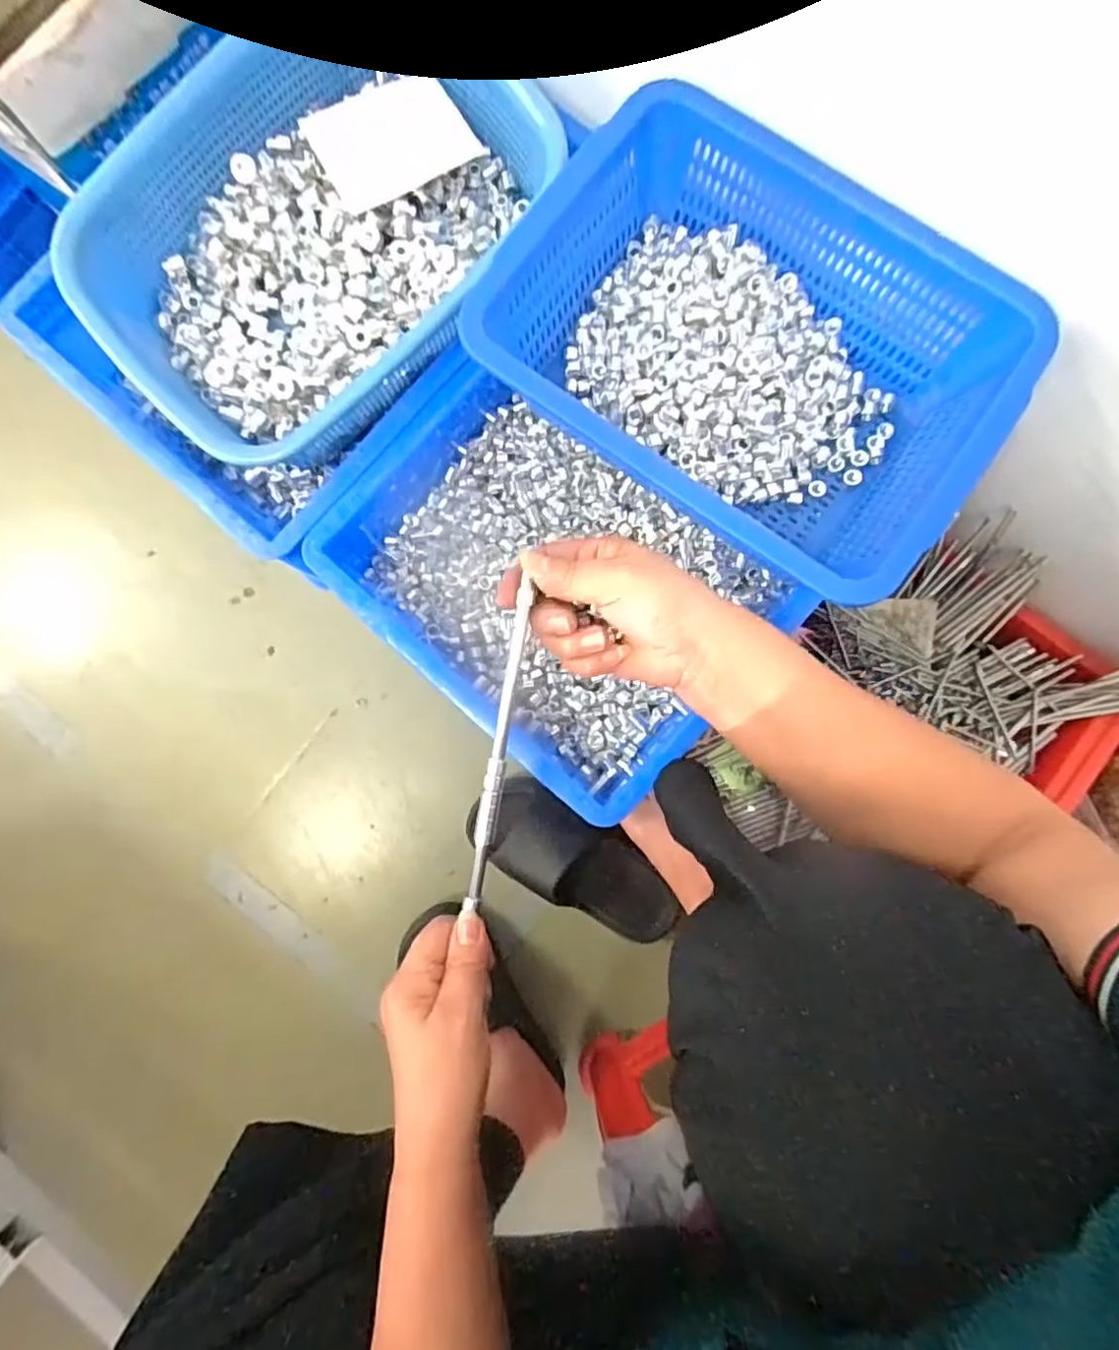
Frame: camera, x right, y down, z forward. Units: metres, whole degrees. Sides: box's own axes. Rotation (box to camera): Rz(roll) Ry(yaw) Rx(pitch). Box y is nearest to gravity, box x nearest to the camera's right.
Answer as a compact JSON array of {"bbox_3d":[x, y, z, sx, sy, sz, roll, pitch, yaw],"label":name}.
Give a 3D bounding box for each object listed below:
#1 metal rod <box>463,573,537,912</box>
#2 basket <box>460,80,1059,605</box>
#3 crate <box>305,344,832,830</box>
[{"bbox_3d":[-0.036,0.047,0.359,0.011,0.006,0.190,10,98,0],"label":"metal rod"},{"bbox_3d":[0.123,-0.206,0.411,0.299,0.094,0.217,34,87,4],"label":"basket"},{"bbox_3d":[-0.016,-0.072,0.477,0.313,0.082,0.221,41,87,2],"label":"crate"}]

